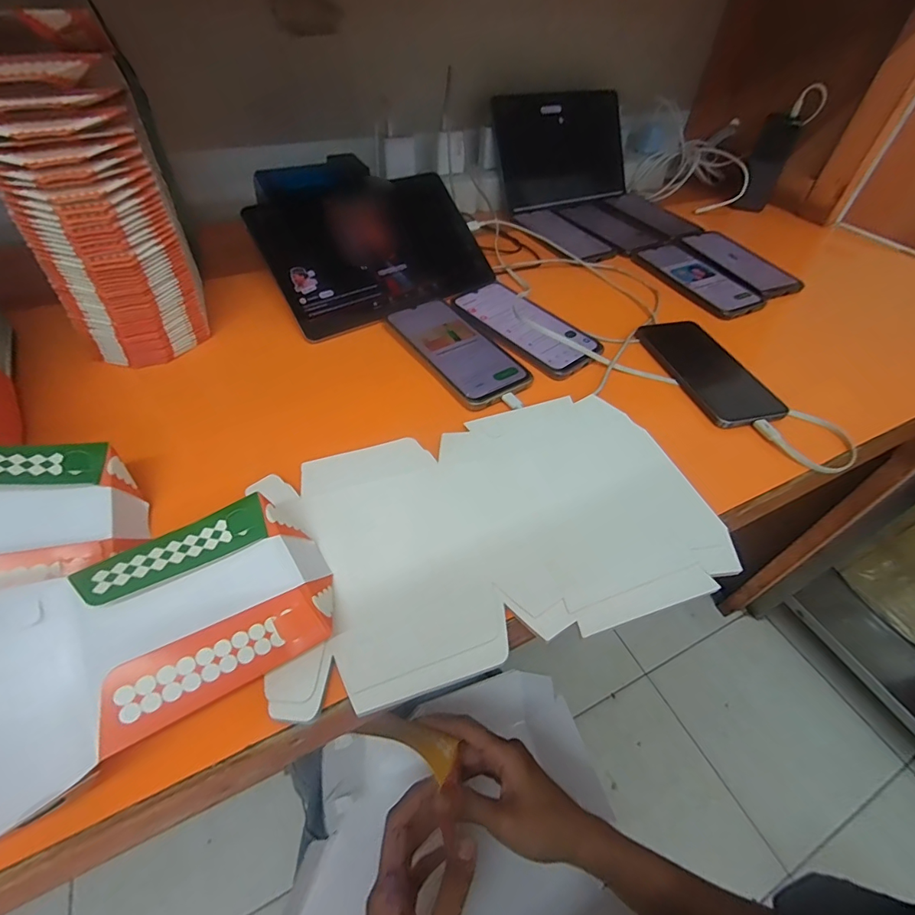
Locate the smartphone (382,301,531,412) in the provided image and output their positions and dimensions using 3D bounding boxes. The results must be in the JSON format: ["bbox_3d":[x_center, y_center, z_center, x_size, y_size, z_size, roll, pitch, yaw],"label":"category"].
[{"bbox_3d":[-0.001,-0.115,0.466,0.082,0.008,0.165,-28,58,-24],"label":"smartphone"}]

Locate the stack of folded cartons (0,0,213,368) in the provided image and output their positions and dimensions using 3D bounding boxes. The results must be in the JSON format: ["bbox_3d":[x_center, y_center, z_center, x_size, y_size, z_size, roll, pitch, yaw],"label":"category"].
[{"bbox_3d":[-0.321,-0.239,0.403,0.122,0.233,0.189,-20,55,-19],"label":"stack of folded cartons"}]

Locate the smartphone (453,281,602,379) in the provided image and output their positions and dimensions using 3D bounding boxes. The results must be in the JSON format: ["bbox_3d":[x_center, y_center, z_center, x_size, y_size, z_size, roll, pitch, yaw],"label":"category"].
[{"bbox_3d":[0.075,-0.154,0.497,0.086,0.014,0.170,-34,60,-27],"label":"smartphone"}]

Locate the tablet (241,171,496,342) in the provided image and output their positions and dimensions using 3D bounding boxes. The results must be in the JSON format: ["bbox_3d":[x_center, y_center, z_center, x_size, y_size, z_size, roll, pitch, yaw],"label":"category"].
[{"bbox_3d":[-0.092,-0.245,0.518,0.247,0.008,0.162,-28,92,-22],"label":"tablet"}]

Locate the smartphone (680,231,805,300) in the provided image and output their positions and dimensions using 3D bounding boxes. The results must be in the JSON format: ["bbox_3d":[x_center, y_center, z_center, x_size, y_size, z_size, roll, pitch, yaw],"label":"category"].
[{"bbox_3d":[0.403,-0.283,0.635,0.073,0.009,0.177,-14,51,-16],"label":"smartphone"}]

